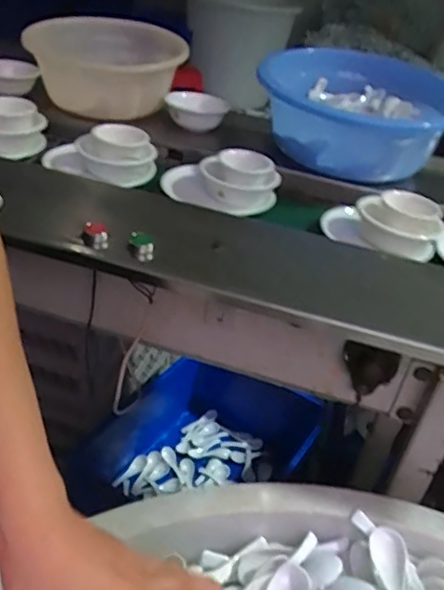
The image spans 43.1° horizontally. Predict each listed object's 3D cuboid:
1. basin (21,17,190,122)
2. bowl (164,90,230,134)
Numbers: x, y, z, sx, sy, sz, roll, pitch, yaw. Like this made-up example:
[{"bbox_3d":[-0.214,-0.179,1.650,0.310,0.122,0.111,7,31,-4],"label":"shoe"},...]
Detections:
[{"bbox_3d":[-0.199,-0.400,0.990,0.226,0.114,0.199,25,38,23],"label":"basin"},{"bbox_3d":[-0.047,-0.334,1.023,0.108,0.046,0.108,5,35,-4],"label":"bowl"}]

